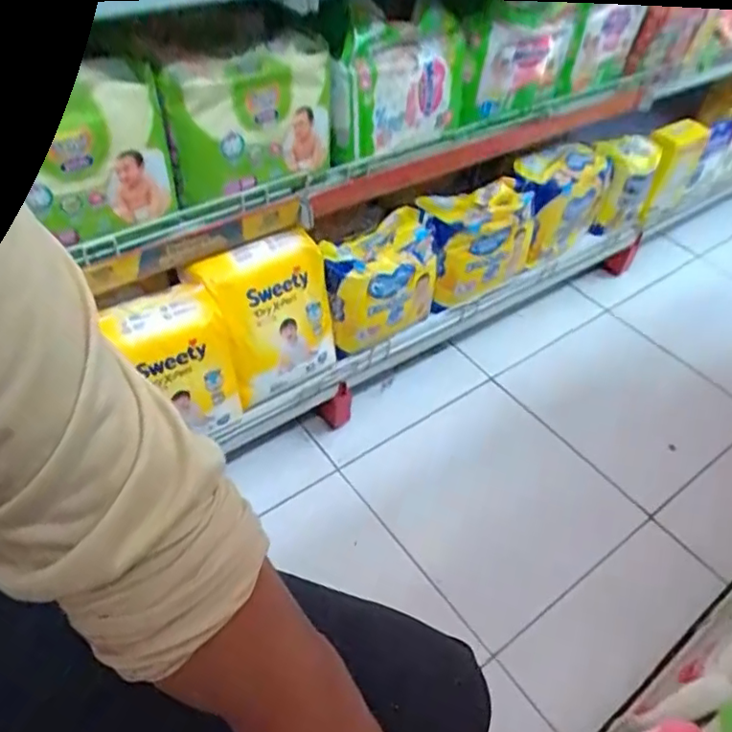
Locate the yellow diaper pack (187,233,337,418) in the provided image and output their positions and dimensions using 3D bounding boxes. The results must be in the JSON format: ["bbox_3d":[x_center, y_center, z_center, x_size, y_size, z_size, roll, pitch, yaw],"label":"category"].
[{"bbox_3d":[-0.146,-0.076,0.929,0.180,0.249,0.108,-32,57,-30],"label":"yellow diaper pack"}]

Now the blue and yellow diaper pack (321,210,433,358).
[{"bbox_3d":[0.021,-0.141,1.036,0.203,0.180,0.111,-29,55,-28],"label":"blue and yellow diaper pack"}]

